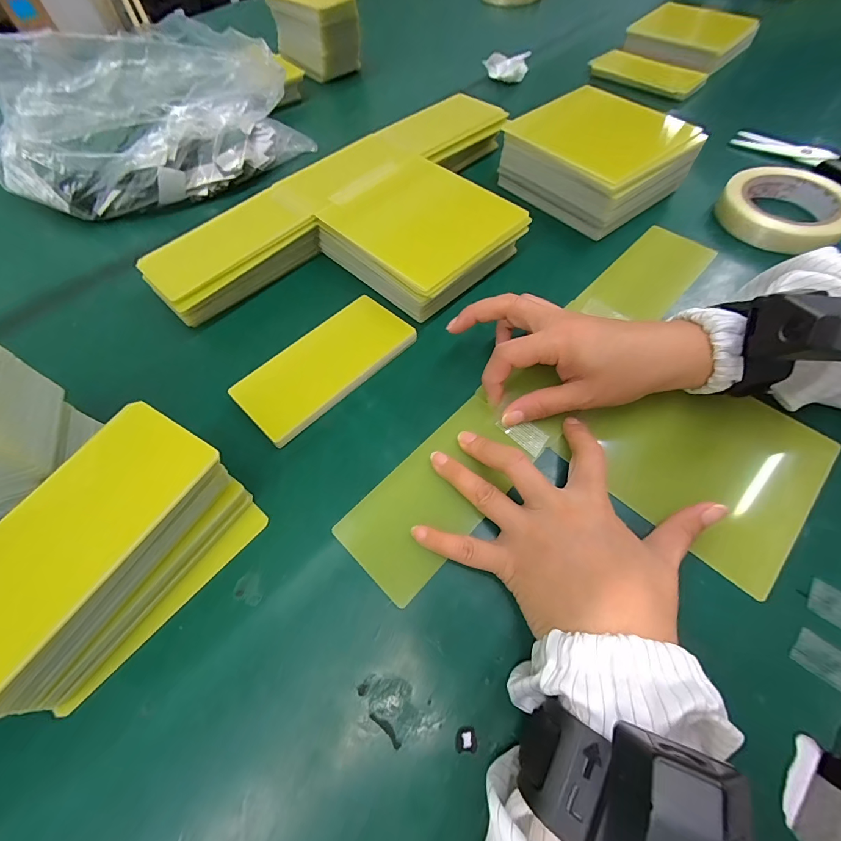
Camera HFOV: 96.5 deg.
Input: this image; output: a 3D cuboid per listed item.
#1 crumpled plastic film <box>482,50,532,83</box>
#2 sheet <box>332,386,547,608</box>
[{"bbox_3d":[0.125,-0.520,0.550,0.067,0.029,0.025,22,60,17],"label":"crumpled plastic film"},{"bbox_3d":[0.016,0.044,0.255,0.069,0.009,0.143,34,67,23],"label":"sheet"}]

